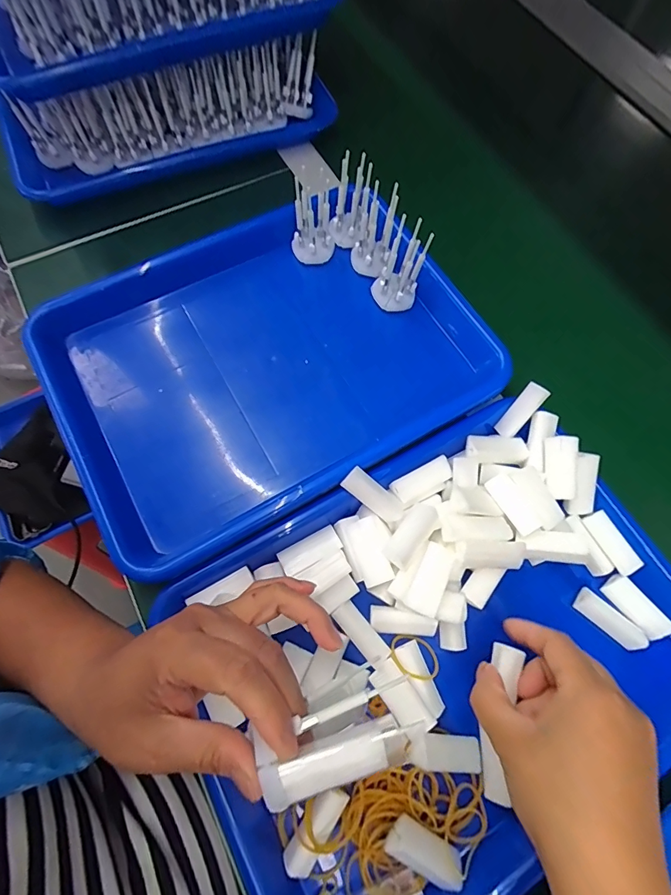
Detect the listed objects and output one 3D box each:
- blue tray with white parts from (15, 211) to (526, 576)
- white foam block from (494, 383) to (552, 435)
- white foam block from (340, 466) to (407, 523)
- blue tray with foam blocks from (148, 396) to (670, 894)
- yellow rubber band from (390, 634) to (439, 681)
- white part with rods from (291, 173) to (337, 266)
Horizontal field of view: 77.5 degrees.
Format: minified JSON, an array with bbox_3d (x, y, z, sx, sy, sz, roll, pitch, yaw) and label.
[{"bbox_3d":[-0.056,-0.072,0.347,0.324,0.043,0.239,-28,73,-10],"label":"blue tray with white parts"},{"bbox_3d":[0.145,-0.028,0.326,0.017,0.010,0.045,41,116,13],"label":"white foam block"},{"bbox_3d":[0.028,0.036,0.304,0.051,0.009,0.017,39,73,-10],"label":"white foam block"},{"bbox_3d":[0.071,0.139,0.288,0.339,0.060,0.252,-28,73,-10],"label":"blue tray with foam blocks"},{"bbox_3d":[0.054,0.144,0.285,0.034,0.004,0.028,13,39,-5],"label":"yellow rubber band"},{"bbox_3d":[-0.021,-0.199,0.374,0.038,0.063,0.030,-5,71,-2],"label":"white part with rods"}]

